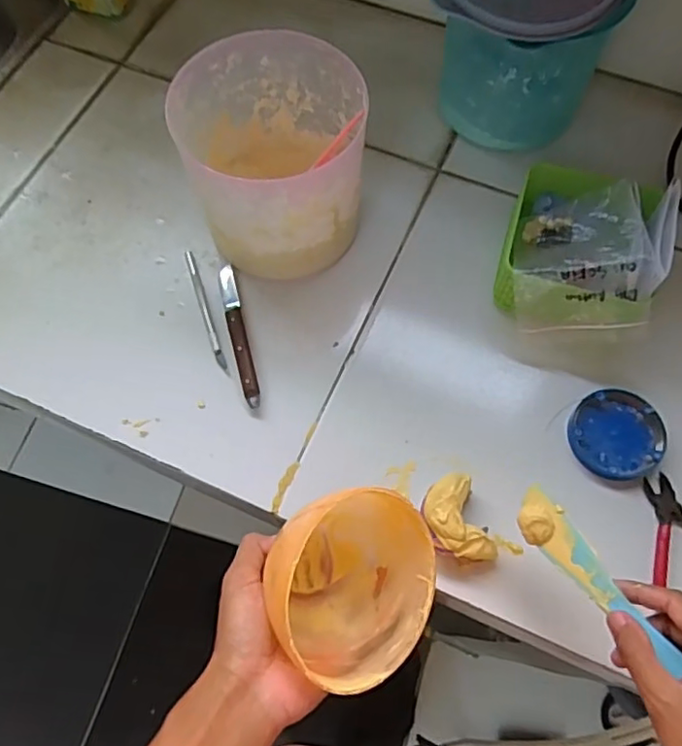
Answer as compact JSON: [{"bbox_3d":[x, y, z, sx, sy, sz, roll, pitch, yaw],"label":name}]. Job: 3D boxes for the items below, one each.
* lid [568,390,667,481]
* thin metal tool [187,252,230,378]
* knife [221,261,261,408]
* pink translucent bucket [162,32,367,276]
[{"bbox_3d":[0.241,0.054,0.529,0.079,0.011,0.076,0,67,1],"label":"lid"},{"bbox_3d":[-0.131,-0.061,0.586,0.008,0.004,0.143,-18,68,-7],"label":"thin metal tool"},{"bbox_3d":[-0.097,-0.039,0.573,0.016,0.010,0.151,-13,67,-5],"label":"knife"},{"bbox_3d":[-0.058,-0.189,0.560,0.151,0.152,0.162,0,67,1],"label":"pink translucent bucket"}]

